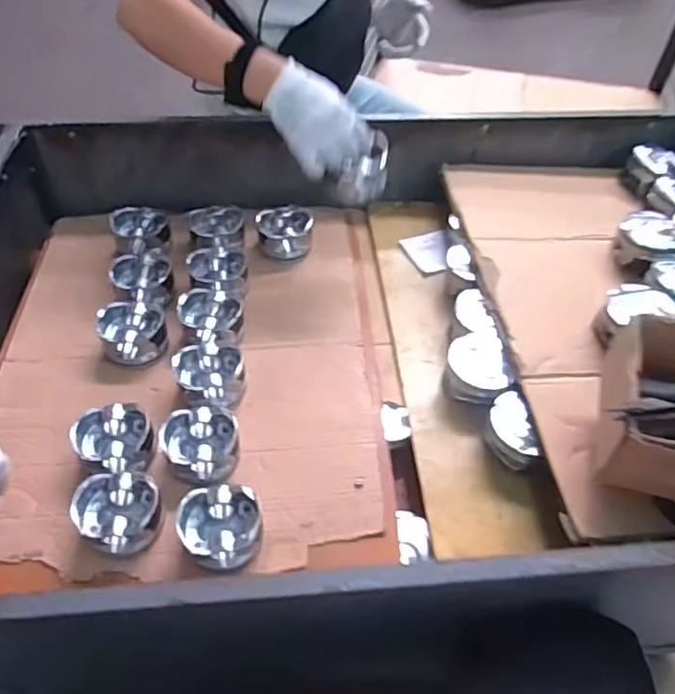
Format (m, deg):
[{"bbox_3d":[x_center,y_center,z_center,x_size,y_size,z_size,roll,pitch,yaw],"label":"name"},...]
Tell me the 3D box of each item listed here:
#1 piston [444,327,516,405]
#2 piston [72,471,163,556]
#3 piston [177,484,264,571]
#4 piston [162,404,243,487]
[{"bbox_3d":[0.180,0.030,0.761,0.074,0.067,0.085,-2,51,-4],"label":"piston"},{"bbox_3d":[-0.235,0.181,0.639,0.082,0.053,0.079,1,51,-1],"label":"piston"},{"bbox_3d":[-0.123,0.198,0.632,0.084,0.058,0.079,1,51,-1],"label":"piston"},{"bbox_3d":[-0.157,0.120,0.694,0.086,0.062,0.082,1,51,-1],"label":"piston"}]

